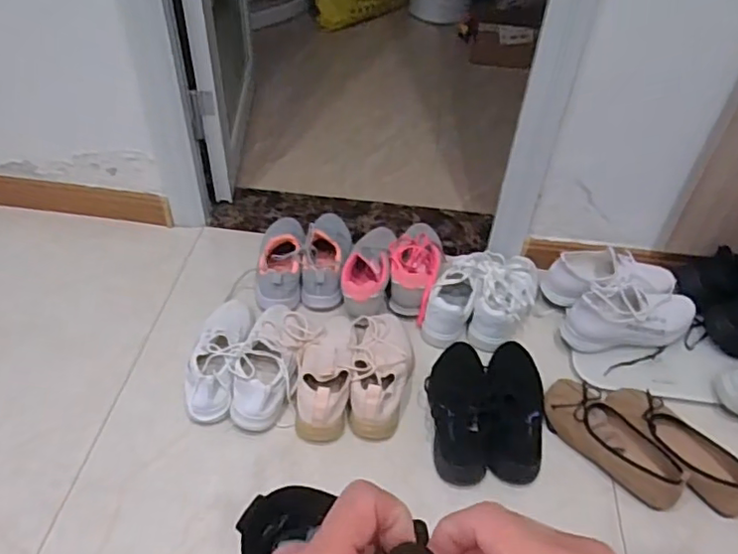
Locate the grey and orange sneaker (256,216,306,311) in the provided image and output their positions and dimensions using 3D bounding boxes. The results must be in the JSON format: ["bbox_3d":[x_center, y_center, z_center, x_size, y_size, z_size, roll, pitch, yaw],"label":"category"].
[{"bbox_3d":[-0.170,-0.045,1.167,0.090,0.108,0.232,2,46,1],"label":"grey and orange sneaker"}]

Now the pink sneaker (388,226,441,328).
[{"bbox_3d":[0.093,-0.028,1.180,0.098,0.080,0.265,8,46,7],"label":"pink sneaker"}]

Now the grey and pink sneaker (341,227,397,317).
[{"bbox_3d":[0.002,-0.024,1.172,0.087,0.082,0.256,7,46,6],"label":"grey and pink sneaker"}]

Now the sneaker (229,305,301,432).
[{"bbox_3d":[-0.165,0.134,0.997,0.089,0.082,0.241,5,46,4],"label":"sneaker"}]

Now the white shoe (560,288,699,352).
[{"bbox_3d":[0.476,0.071,1.063,0.239,0.097,0.087,-4,45,-7],"label":"white shoe"}]

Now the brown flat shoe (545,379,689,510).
[{"bbox_3d":[0.373,0.253,0.928,0.096,0.051,0.239,-25,51,-23],"label":"brown flat shoe"}]

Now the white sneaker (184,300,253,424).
[{"bbox_3d":[-0.252,0.125,1.018,0.088,0.079,0.252,2,46,1],"label":"white sneaker"}]

